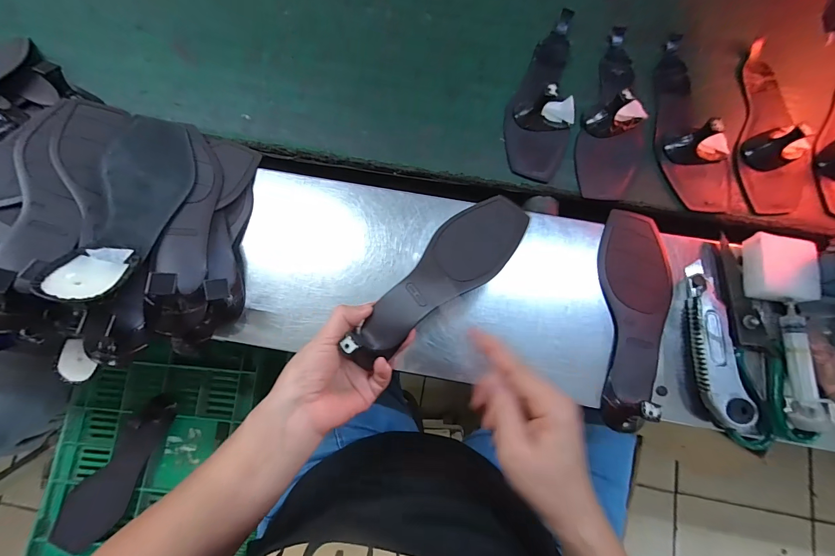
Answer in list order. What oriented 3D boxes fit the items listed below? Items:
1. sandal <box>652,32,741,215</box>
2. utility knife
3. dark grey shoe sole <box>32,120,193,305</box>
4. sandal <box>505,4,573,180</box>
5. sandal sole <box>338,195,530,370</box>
[{"bbox_3d":[0.335,-0.192,0.420,0.092,0.043,0.230,-3,79,0],"label":"sandal"},{"bbox_3d":[0.293,0.061,0.352,0.032,0.017,0.159,-3,78,0],"label":"utility knife"},{"bbox_3d":[-0.277,-0.070,0.332,0.092,0.041,0.237,-7,54,-3],"label":"dark grey shoe sole"},{"bbox_3d":[0.163,-0.233,0.432,0.078,0.048,0.225,20,79,5],"label":"sandal"},{"bbox_3d":[0.022,-0.002,0.333,0.213,0.043,0.067,-43,79,-10],"label":"sandal sole"}]

